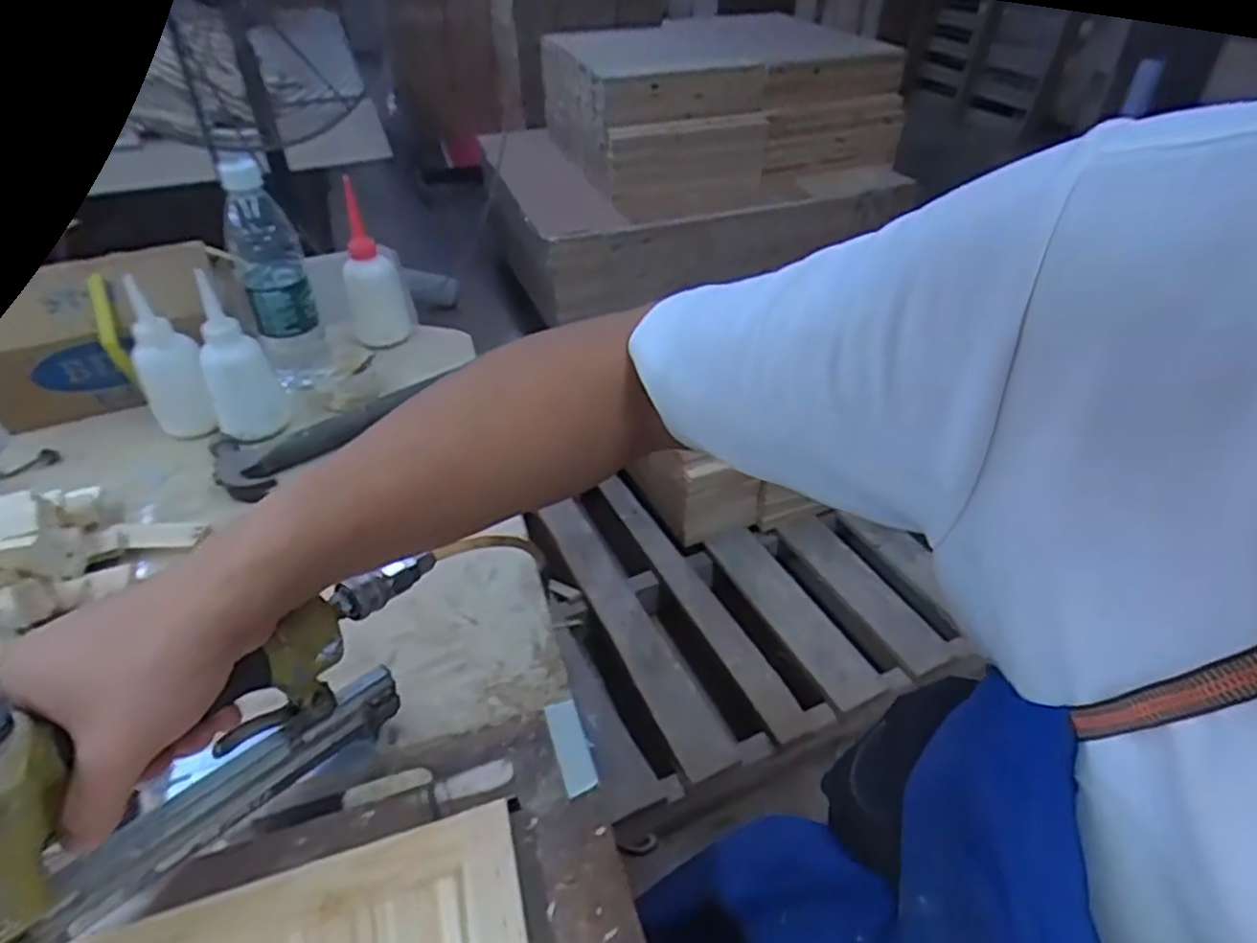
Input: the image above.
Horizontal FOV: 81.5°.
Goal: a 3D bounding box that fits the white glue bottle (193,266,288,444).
[{"bbox_3d":[-0.364,-0.098,0.678,0.050,0.140,0.057,19,44,19],"label":"white glue bottle"}]

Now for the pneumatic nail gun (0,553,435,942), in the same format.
[{"bbox_3d":[-0.205,0.119,0.360,0.049,0.171,0.233,28,48,27],"label":"pneumatic nail gun"}]

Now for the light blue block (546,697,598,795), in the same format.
[{"bbox_3d":[-0.036,0.173,0.461,0.019,0.006,0.062,-12,43,-15],"label":"light blue block"}]

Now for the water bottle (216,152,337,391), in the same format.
[{"bbox_3d":[-0.349,-0.185,0.720,0.063,0.220,0.074,-17,42,-20],"label":"water bottle"}]

